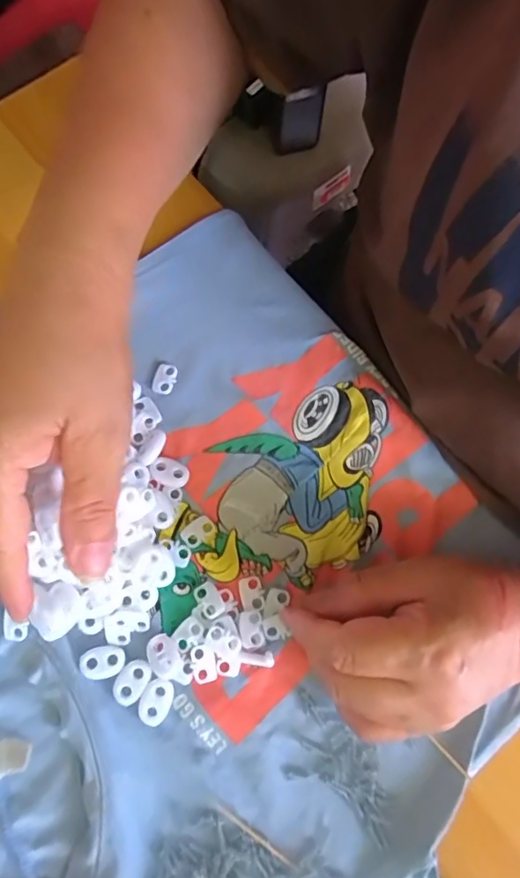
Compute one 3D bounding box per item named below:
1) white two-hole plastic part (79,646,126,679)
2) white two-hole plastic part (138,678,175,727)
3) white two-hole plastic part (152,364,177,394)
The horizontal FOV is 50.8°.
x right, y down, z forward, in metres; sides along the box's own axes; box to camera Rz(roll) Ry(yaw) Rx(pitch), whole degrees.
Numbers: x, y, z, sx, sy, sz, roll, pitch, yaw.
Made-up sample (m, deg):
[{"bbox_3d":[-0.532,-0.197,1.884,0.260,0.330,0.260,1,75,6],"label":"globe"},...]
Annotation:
[{"bbox_3d":[-0.080,0.114,0.279,0.022,0.004,0.015,-4,76,-5],"label":"white two-hole plastic part"},{"bbox_3d":[-0.053,0.133,0.277,0.015,0.004,0.022,13,76,-1],"label":"white two-hole plastic part"},{"bbox_3d":[-0.056,-0.035,0.318,0.012,0.004,0.019,18,76,0],"label":"white two-hole plastic part"}]

